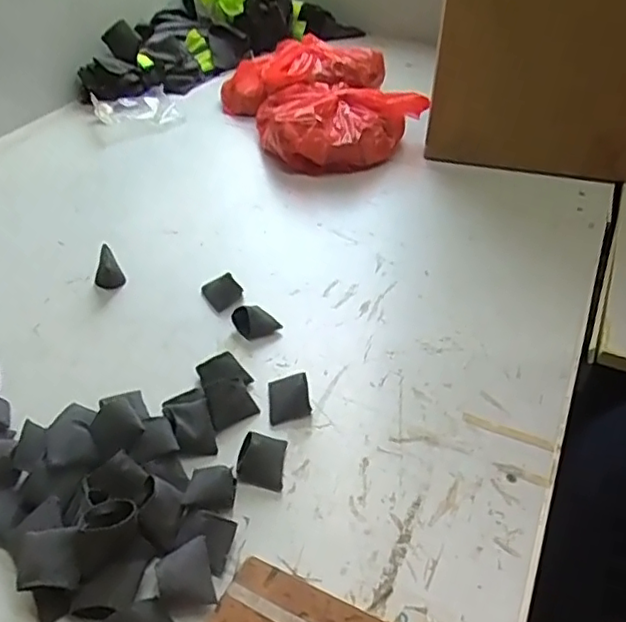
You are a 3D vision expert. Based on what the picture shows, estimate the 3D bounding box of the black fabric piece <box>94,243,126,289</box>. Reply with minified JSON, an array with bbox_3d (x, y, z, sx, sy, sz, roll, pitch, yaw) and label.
[{"bbox_3d":[-0.220,-0.046,0.658,0.030,0.037,0.029,-14,42,-17],"label":"black fabric piece"}]

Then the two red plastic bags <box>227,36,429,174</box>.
[{"bbox_3d":[0.019,-0.328,0.955,0.260,0.081,0.338,-16,43,-20],"label":"two red plastic bags"}]

